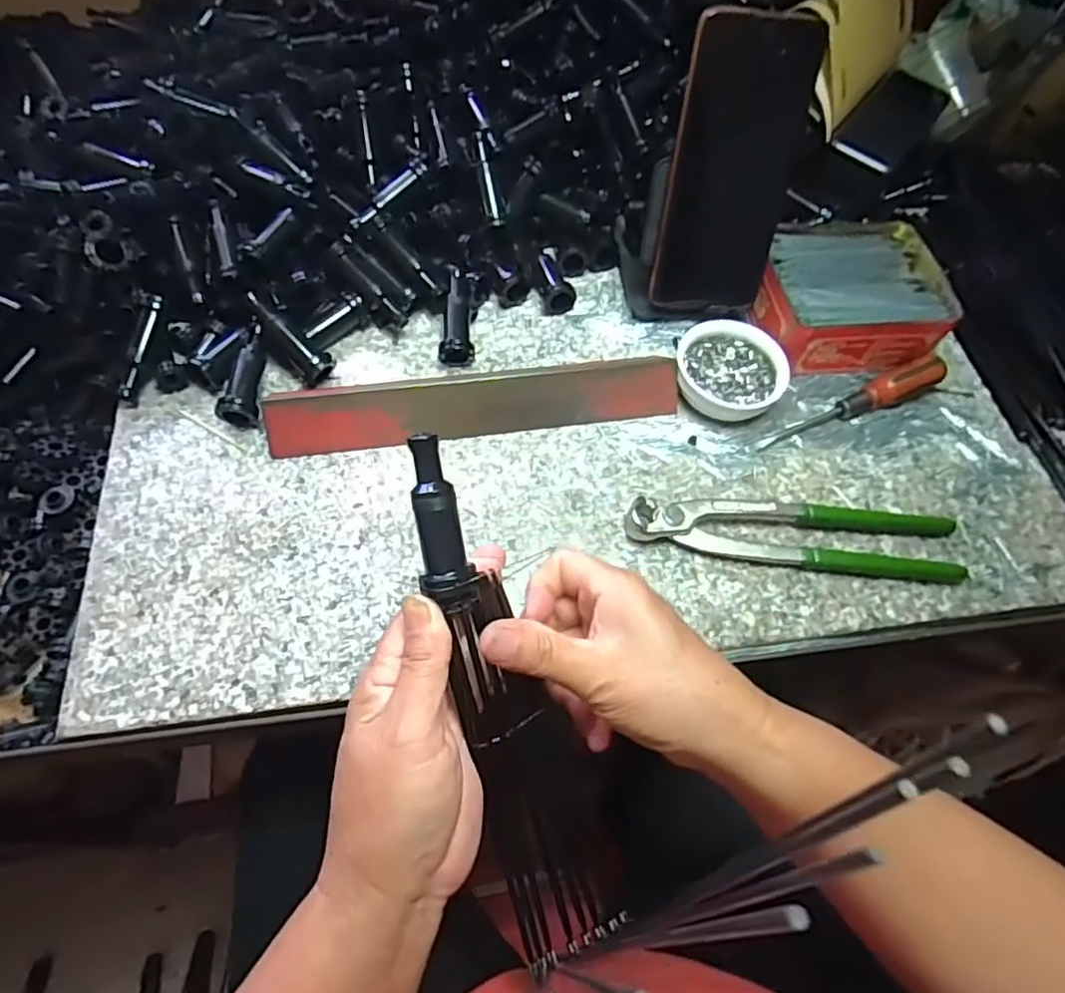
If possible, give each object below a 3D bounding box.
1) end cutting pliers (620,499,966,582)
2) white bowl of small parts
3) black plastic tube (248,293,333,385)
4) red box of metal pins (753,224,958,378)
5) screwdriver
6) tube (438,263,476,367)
[{"bbox_3d":[0.157,0.020,0.381,0.200,0.018,0.041,7,61,0],"label":"end cutting pliers"},{"bbox_3d":[0.131,-0.084,0.429,0.069,0.027,0.068,2,61,-3],"label":"white bowl of small parts"},{"bbox_3d":[-0.156,-0.101,0.408,0.064,0.020,0.020,44,66,-3],"label":"black plastic tube"},{"bbox_3d":[0.222,-0.144,0.454,0.128,0.037,0.107,-5,62,-7],"label":"red box of metal pins"},{"bbox_3d":[0.214,-0.063,0.426,0.140,0.024,0.022,-20,64,-14],"label":"screwdriver"},{"bbox_3d":[-0.051,-0.122,0.433,0.022,0.019,0.068,0,75,-4],"label":"tube"}]

